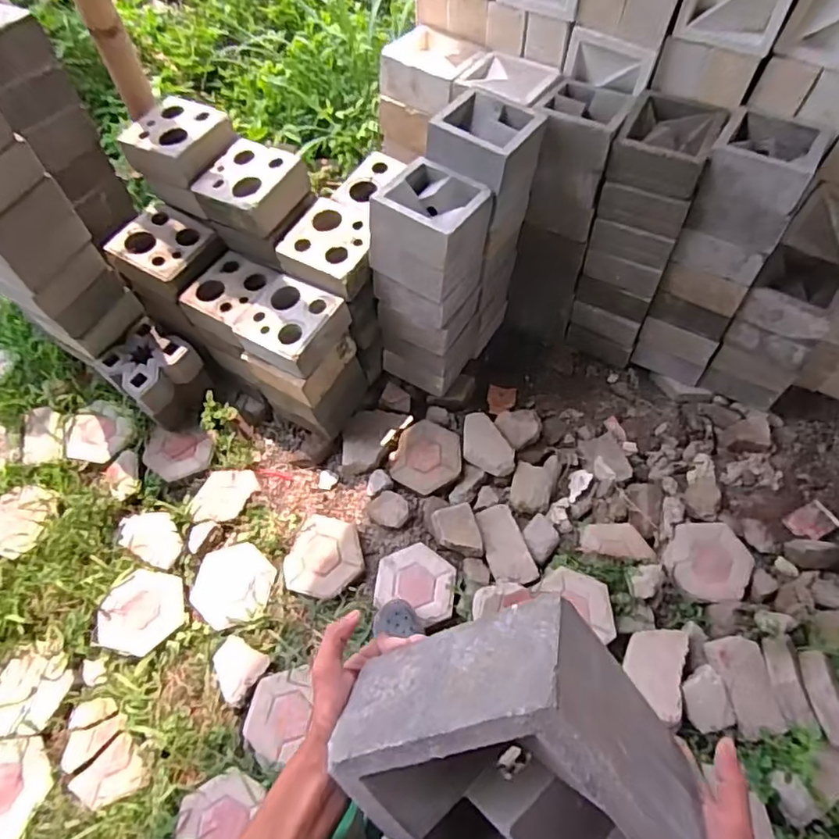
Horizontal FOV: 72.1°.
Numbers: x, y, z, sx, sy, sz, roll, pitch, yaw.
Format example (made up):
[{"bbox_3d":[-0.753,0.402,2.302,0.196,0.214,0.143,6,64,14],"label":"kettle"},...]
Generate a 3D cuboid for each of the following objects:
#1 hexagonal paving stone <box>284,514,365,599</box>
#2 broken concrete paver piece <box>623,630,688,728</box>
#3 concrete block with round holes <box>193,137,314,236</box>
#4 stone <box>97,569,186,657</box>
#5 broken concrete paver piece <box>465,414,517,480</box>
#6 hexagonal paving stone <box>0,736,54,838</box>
[{"bbox_3d":[-0.240,0.349,1.458,0.200,0.045,0.199,20,63,12],"label":"hexagonal paving stone"},{"bbox_3d":[0.548,0.584,1.339,0.133,0.057,0.215,17,62,7],"label":"broken concrete paver piece"},{"bbox_3d":[-0.402,-0.562,1.373,0.224,0.096,0.204,21,69,9],"label":"concrete block with round holes"},{"bbox_3d":[-0.680,0.474,1.421,0.189,0.035,0.195,9,61,6],"label":"stone"},{"bbox_3d":[0.179,0.076,1.593,0.118,0.036,0.195,-29,69,-7],"label":"broken concrete paver piece"},{"bbox_3d":[-0.896,0.799,1.238,0.190,0.051,0.208,3,61,3],"label":"hexagonal paving stone"}]

